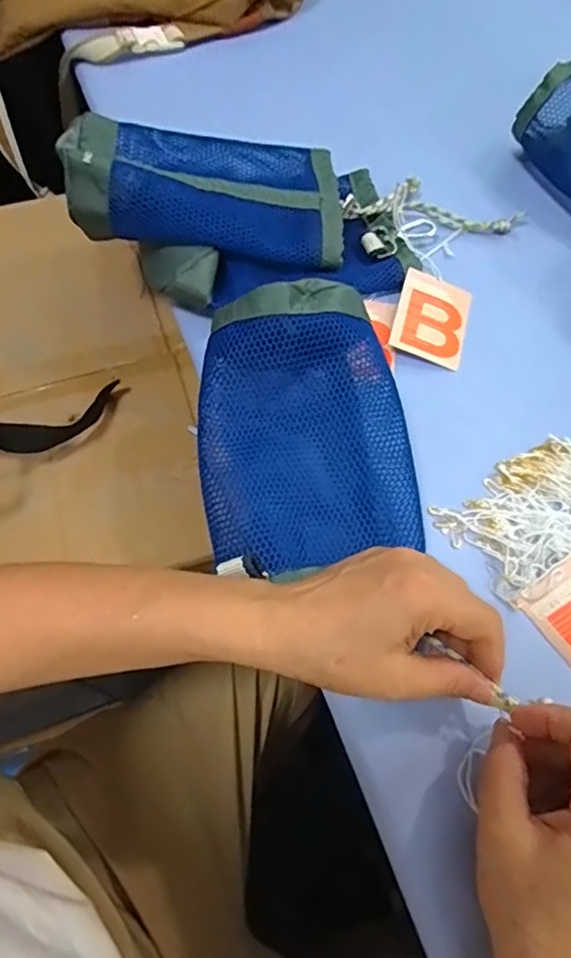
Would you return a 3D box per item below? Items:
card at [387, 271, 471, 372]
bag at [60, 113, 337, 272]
[{"bbox_3d":[0.112,-0.123,0.444,0.055,0.005,0.074,21,67,-5],"label":"card"},{"bbox_3d":[-0.061,-0.222,0.461,0.210,0.058,0.125,2,65,-17],"label":"bag"}]

